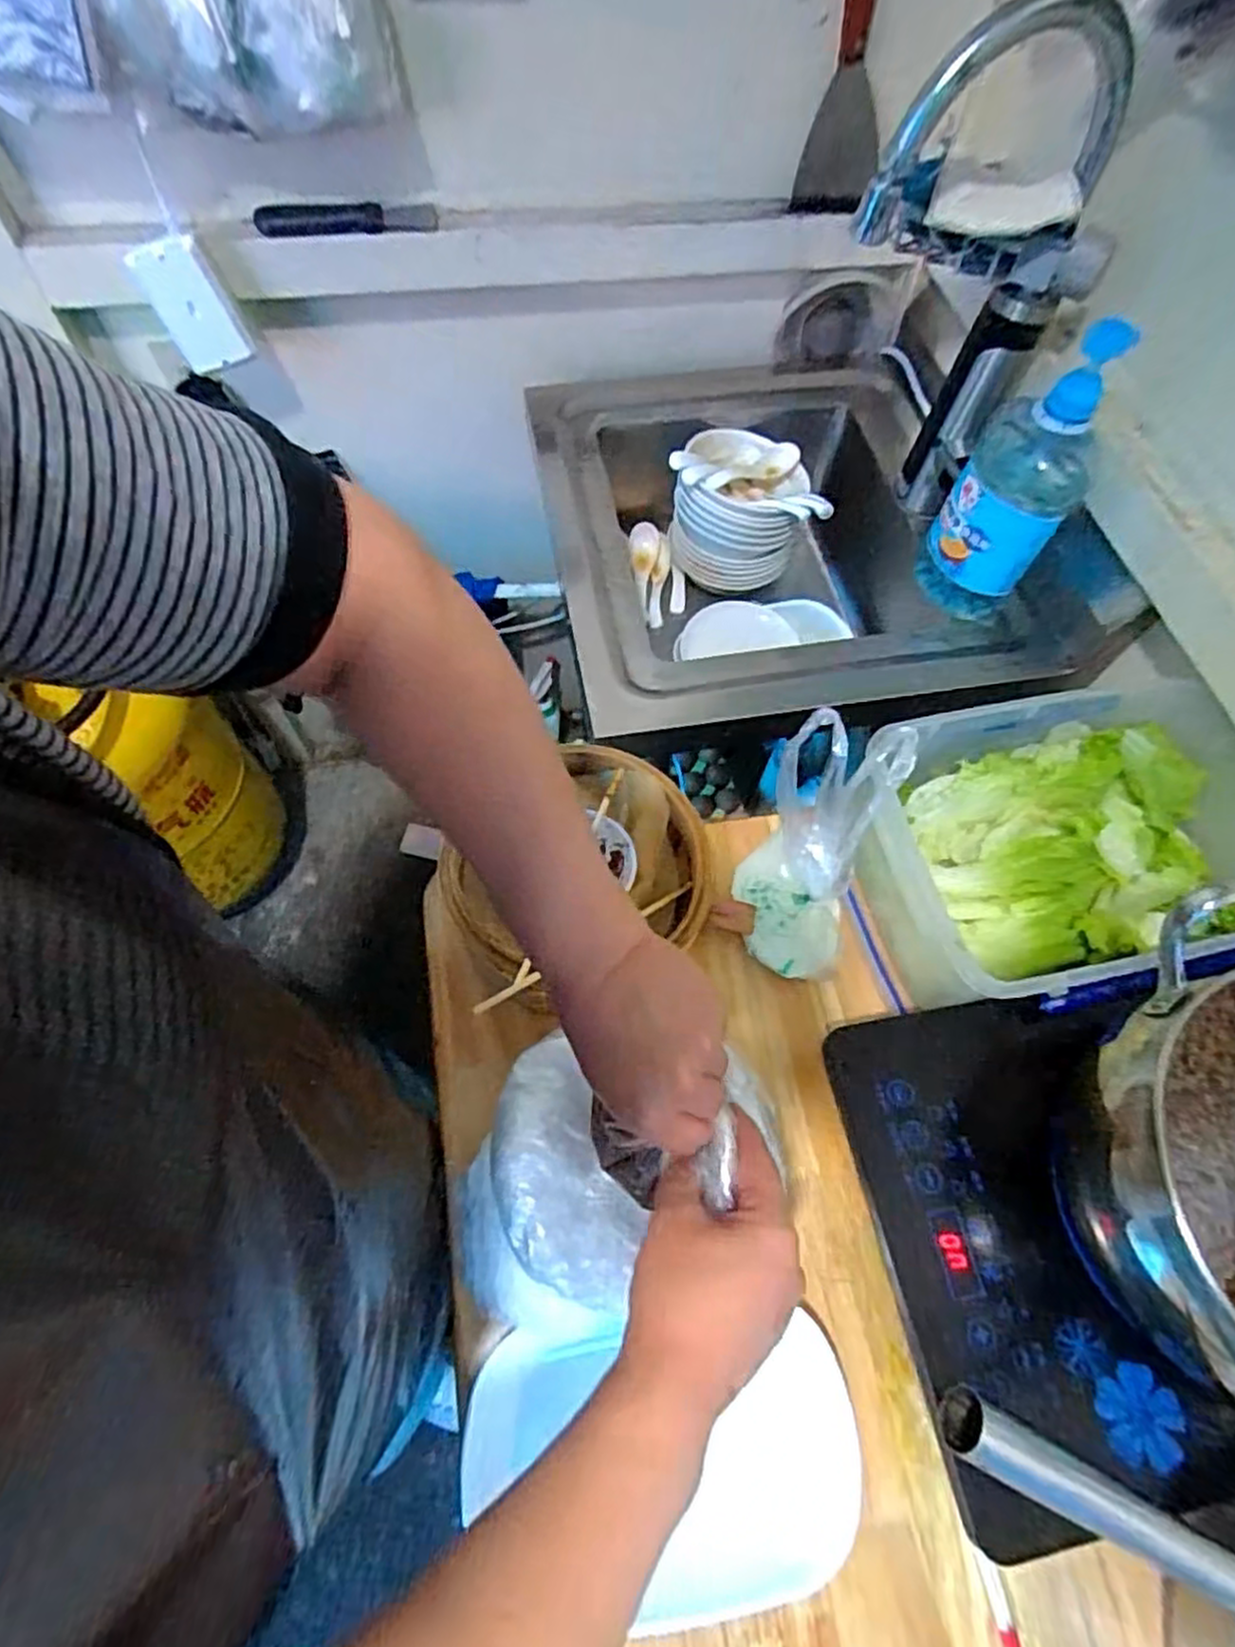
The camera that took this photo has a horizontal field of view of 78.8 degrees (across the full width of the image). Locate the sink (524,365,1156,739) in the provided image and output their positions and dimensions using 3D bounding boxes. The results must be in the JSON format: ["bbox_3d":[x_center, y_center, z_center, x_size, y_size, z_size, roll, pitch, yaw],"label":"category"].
[{"bbox_3d":[0.175,-0.312,0.893,0.488,0.244,0.544,-8,63,-7],"label":"sink"}]

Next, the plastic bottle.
[{"bbox_3d":[0.352,-0.298,0.661,0.097,0.241,0.081,28,65,11],"label":"plastic bottle"}]

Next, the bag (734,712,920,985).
[{"bbox_3d":[0.145,0.014,0.561,0.085,0.203,0.058,18,22,6],"label":"bag"}]

